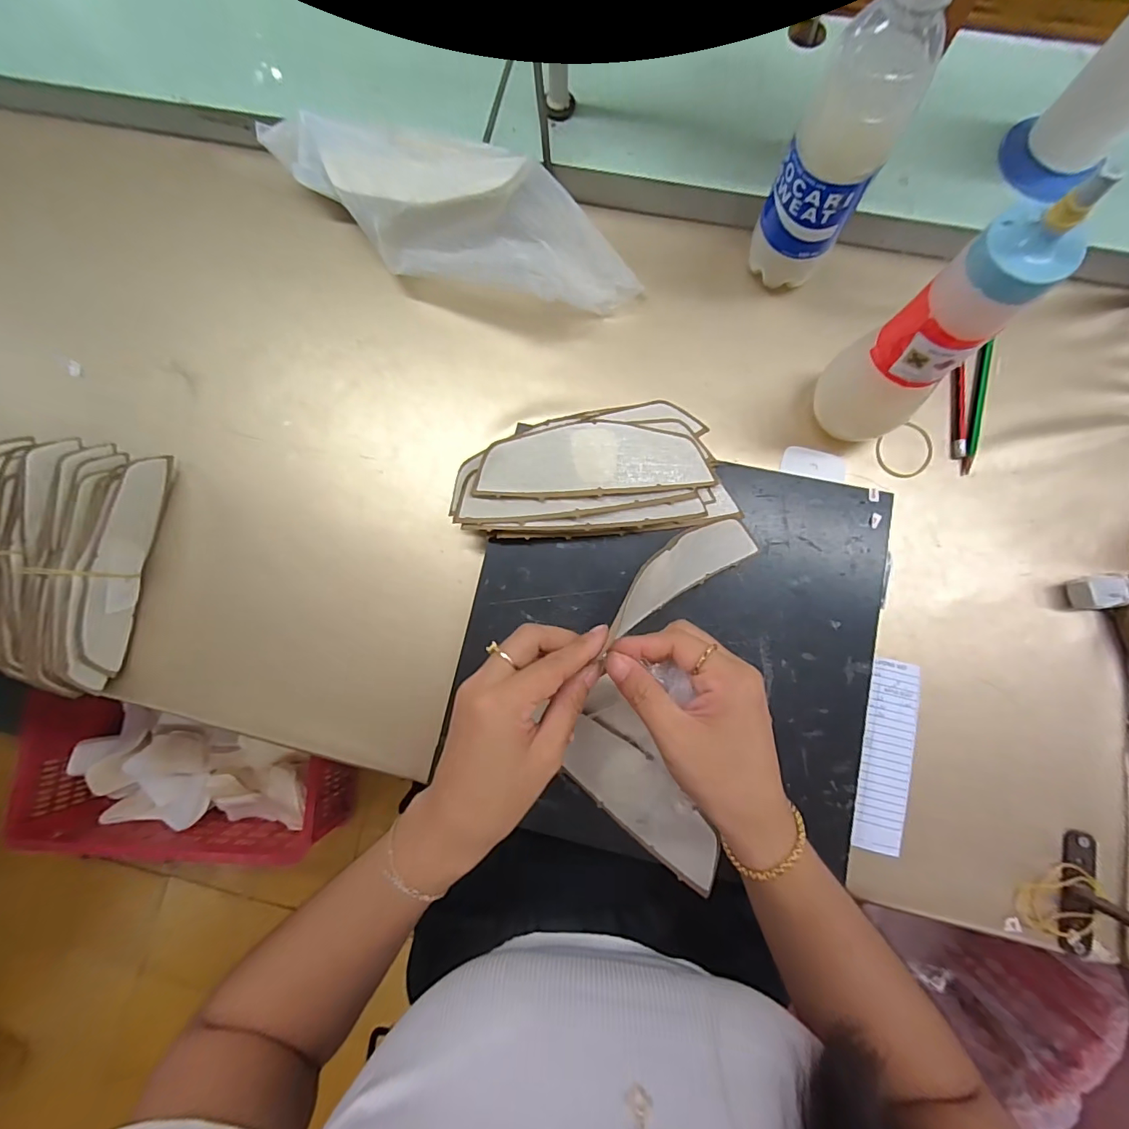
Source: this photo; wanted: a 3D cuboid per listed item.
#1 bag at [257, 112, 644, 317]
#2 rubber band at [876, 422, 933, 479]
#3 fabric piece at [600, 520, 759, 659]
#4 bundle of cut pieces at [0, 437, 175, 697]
[{"bbox_3d":[-0.100,-0.302,0.419,0.340,0.057,0.116,22,84,5],"label":"bag"},{"bbox_3d":[0.284,-0.094,0.400,0.050,0.004,0.042,-29,77,-3],"label":"rubber band"},{"bbox_3d":[0.083,0.006,0.332,0.145,0.054,0.016,-24,39,-32],"label":"fabric piece"},{"bbox_3d":[-0.413,-0.003,0.393,0.117,0.062,0.194,6,83,4],"label":"bundle of cut pieces"}]

